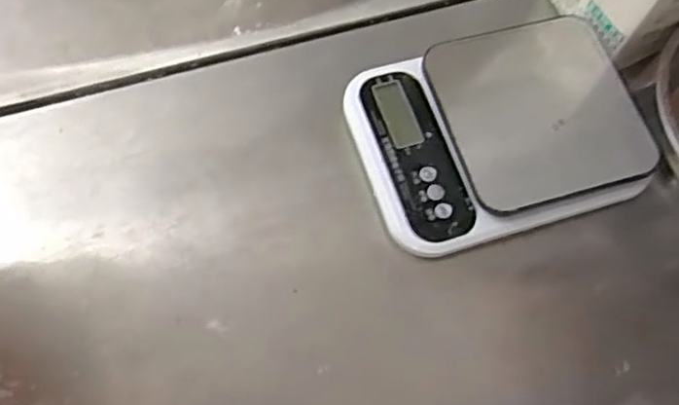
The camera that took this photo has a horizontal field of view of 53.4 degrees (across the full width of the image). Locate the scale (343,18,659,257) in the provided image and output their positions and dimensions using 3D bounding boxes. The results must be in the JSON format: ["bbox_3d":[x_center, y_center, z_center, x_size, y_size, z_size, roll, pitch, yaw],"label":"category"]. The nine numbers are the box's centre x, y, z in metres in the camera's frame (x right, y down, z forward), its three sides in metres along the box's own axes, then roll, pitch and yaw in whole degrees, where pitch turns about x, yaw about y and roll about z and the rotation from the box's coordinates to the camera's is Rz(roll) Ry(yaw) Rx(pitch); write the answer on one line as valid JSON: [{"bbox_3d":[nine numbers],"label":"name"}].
[{"bbox_3d":[0.114,-0.051,0.484,0.195,0.036,0.144,-16,69,-9],"label":"scale"}]

